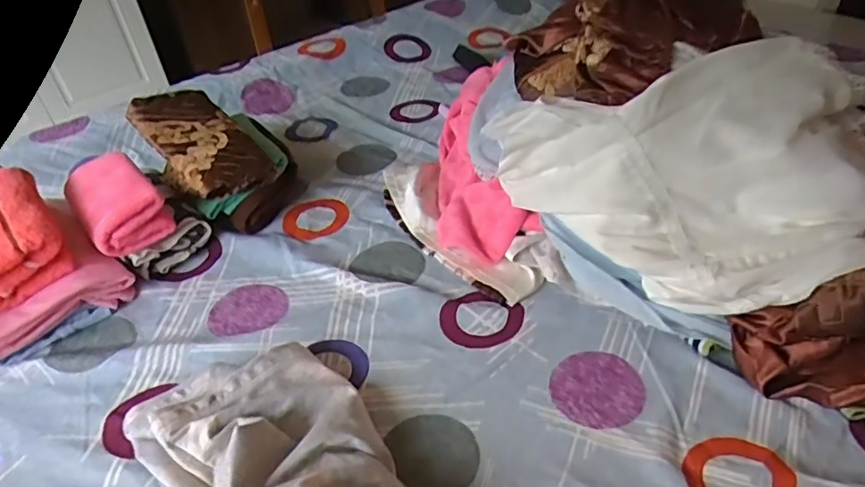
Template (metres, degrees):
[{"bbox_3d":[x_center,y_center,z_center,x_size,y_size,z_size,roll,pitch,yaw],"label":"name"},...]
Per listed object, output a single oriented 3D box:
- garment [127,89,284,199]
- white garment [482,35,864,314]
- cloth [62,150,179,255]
[{"bbox_3d":[-0.331,-0.145,0.822,0.125,0.049,0.280,-31,47,-27],"label":"garment"},{"bbox_3d":[0.315,-0.118,0.691,0.440,0.163,0.330,25,49,30],"label":"white garment"},{"bbox_3d":[-0.421,-0.061,0.763,0.095,0.058,0.178,-31,47,-27],"label":"cloth"}]

